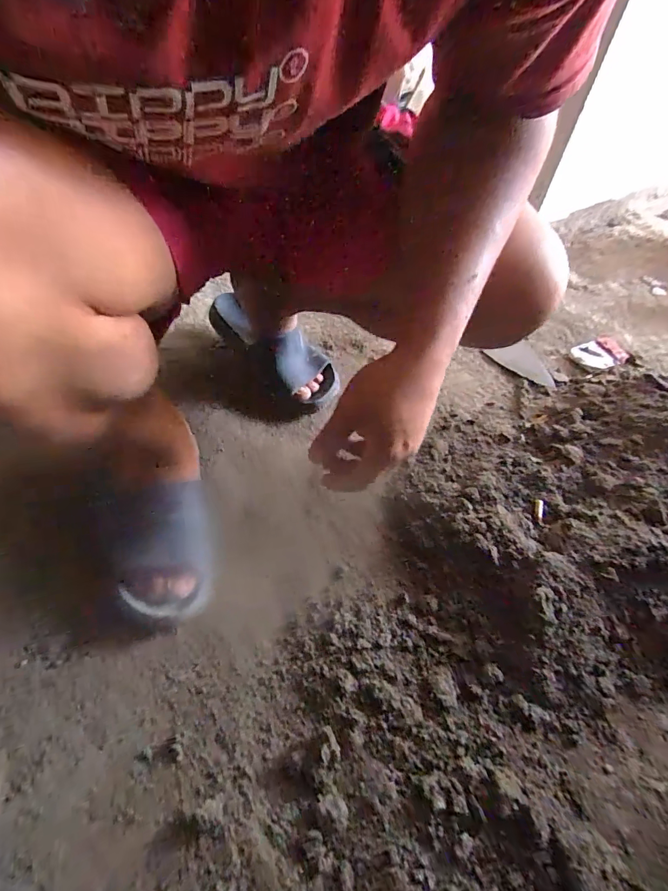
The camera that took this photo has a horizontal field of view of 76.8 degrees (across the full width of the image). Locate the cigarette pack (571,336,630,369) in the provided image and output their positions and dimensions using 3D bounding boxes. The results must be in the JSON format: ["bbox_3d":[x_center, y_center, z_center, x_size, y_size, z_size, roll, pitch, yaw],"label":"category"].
[{"bbox_3d":[0.521,-0.180,0.822,0.088,0.030,0.073,-15,56,-14],"label":"cigarette pack"}]

